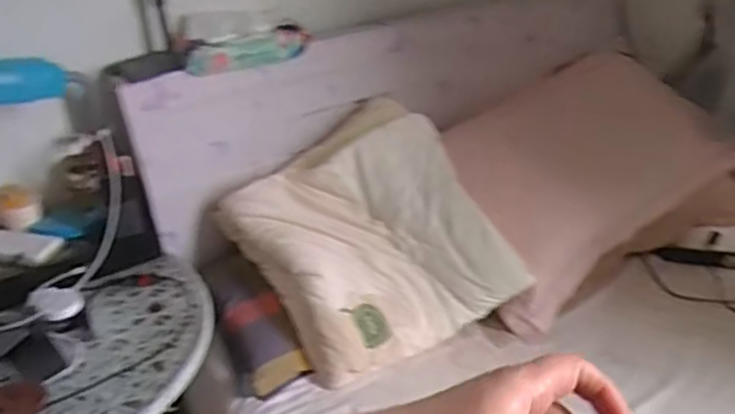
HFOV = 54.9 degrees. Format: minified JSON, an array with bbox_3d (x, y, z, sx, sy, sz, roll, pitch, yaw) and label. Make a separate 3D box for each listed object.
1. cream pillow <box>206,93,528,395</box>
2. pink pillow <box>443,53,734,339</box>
[{"bbox_3d":[-0.001,0.046,1.297,0.425,0.135,0.470,-30,75,-7],"label":"cream pillow"},{"bbox_3d":[0.482,-0.095,1.538,0.701,0.165,0.526,-21,55,-19],"label":"pink pillow"}]

